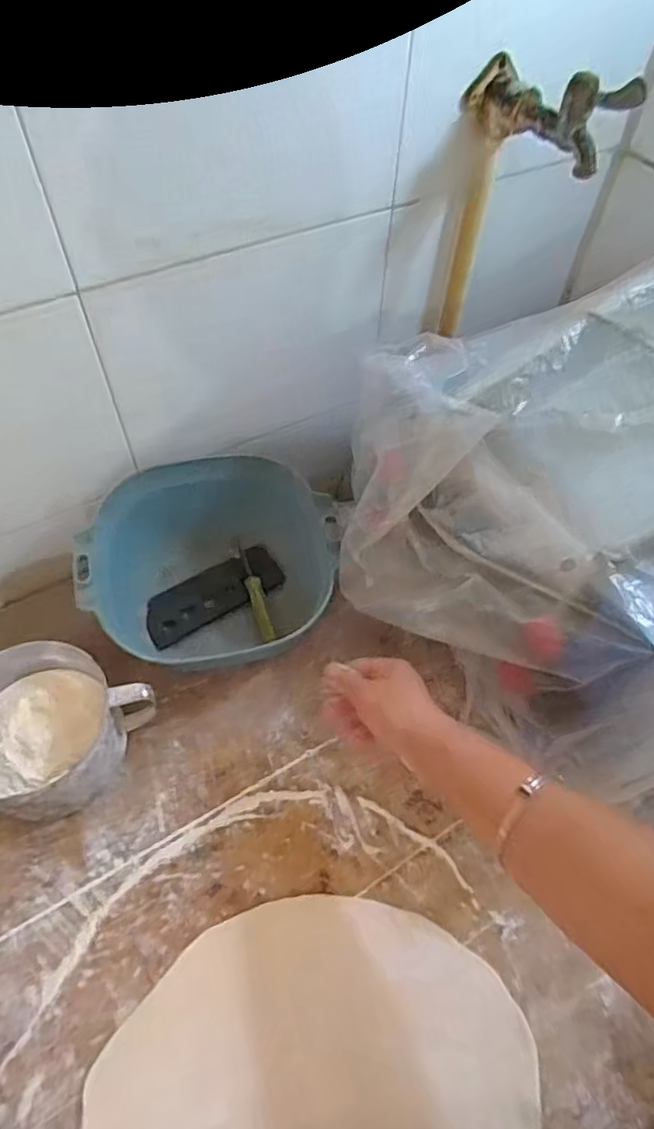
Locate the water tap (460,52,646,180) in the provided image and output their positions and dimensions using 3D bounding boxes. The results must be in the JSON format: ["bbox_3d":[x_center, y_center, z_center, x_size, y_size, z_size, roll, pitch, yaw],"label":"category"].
[{"bbox_3d":[0.193,-0.403,0.552,0.038,0.069,0.168,-28,62,-19],"label":"water tap"}]

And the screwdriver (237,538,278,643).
[{"bbox_3d":[-0.084,0.027,0.722,0.017,0.022,0.132,-15,71,-13],"label":"screwdriver"}]

